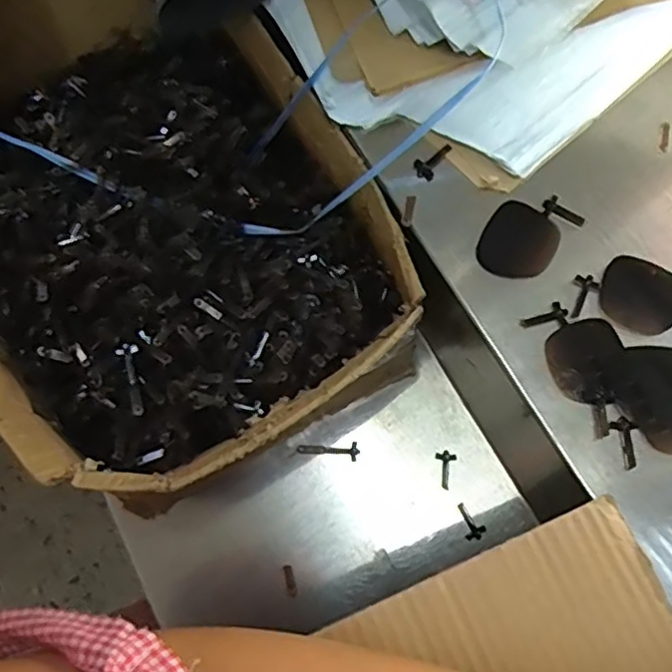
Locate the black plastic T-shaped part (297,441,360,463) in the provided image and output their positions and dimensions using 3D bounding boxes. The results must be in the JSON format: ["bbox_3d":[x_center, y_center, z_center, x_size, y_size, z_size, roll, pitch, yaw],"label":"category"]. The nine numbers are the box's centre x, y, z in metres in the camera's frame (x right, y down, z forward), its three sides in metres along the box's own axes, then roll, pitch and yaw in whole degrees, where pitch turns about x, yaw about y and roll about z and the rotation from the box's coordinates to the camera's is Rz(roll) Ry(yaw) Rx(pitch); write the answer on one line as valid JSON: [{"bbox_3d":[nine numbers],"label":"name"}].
[{"bbox_3d":[-0.007,0.097,0.527,0.050,0.004,0.016,-4,73,1],"label":"black plastic T-shaped part"}]

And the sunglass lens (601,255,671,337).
[{"bbox_3d":[0.197,-0.024,0.408,0.051,0.005,0.048,24,75,9],"label":"sunglass lens"}]

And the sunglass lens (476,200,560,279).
[{"bbox_3d":[0.123,-0.063,0.427,0.046,0.004,0.053,28,76,10],"label":"sunglass lens"}]

